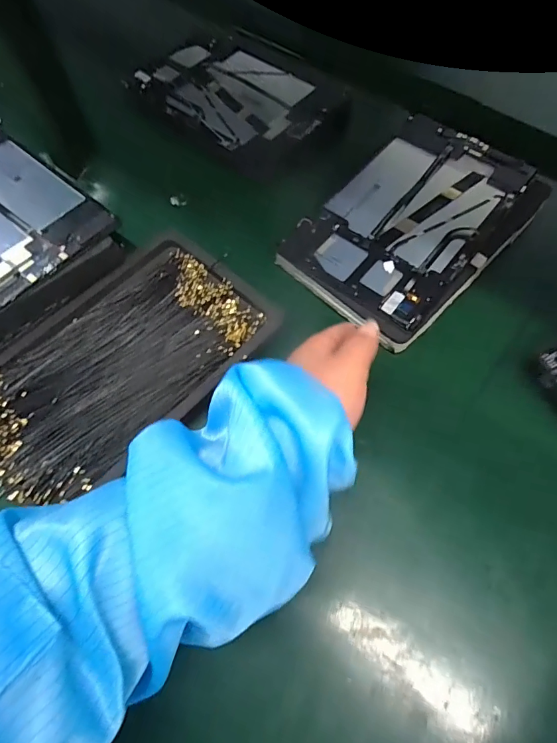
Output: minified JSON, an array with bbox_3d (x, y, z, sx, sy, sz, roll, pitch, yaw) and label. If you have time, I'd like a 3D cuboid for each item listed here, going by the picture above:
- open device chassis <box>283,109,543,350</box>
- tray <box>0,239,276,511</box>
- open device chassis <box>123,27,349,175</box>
[{"bbox_3d":[0.131,-0.146,0.421,0.162,0.022,0.251,39,71,19],"label":"open device chassis"},{"bbox_3d":[-0.137,-0.005,0.359,0.148,0.014,0.245,40,73,18],"label":"tray"},{"bbox_3d":[-0.043,-0.328,0.508,0.186,0.013,0.223,-41,71,-14],"label":"open device chassis"}]

